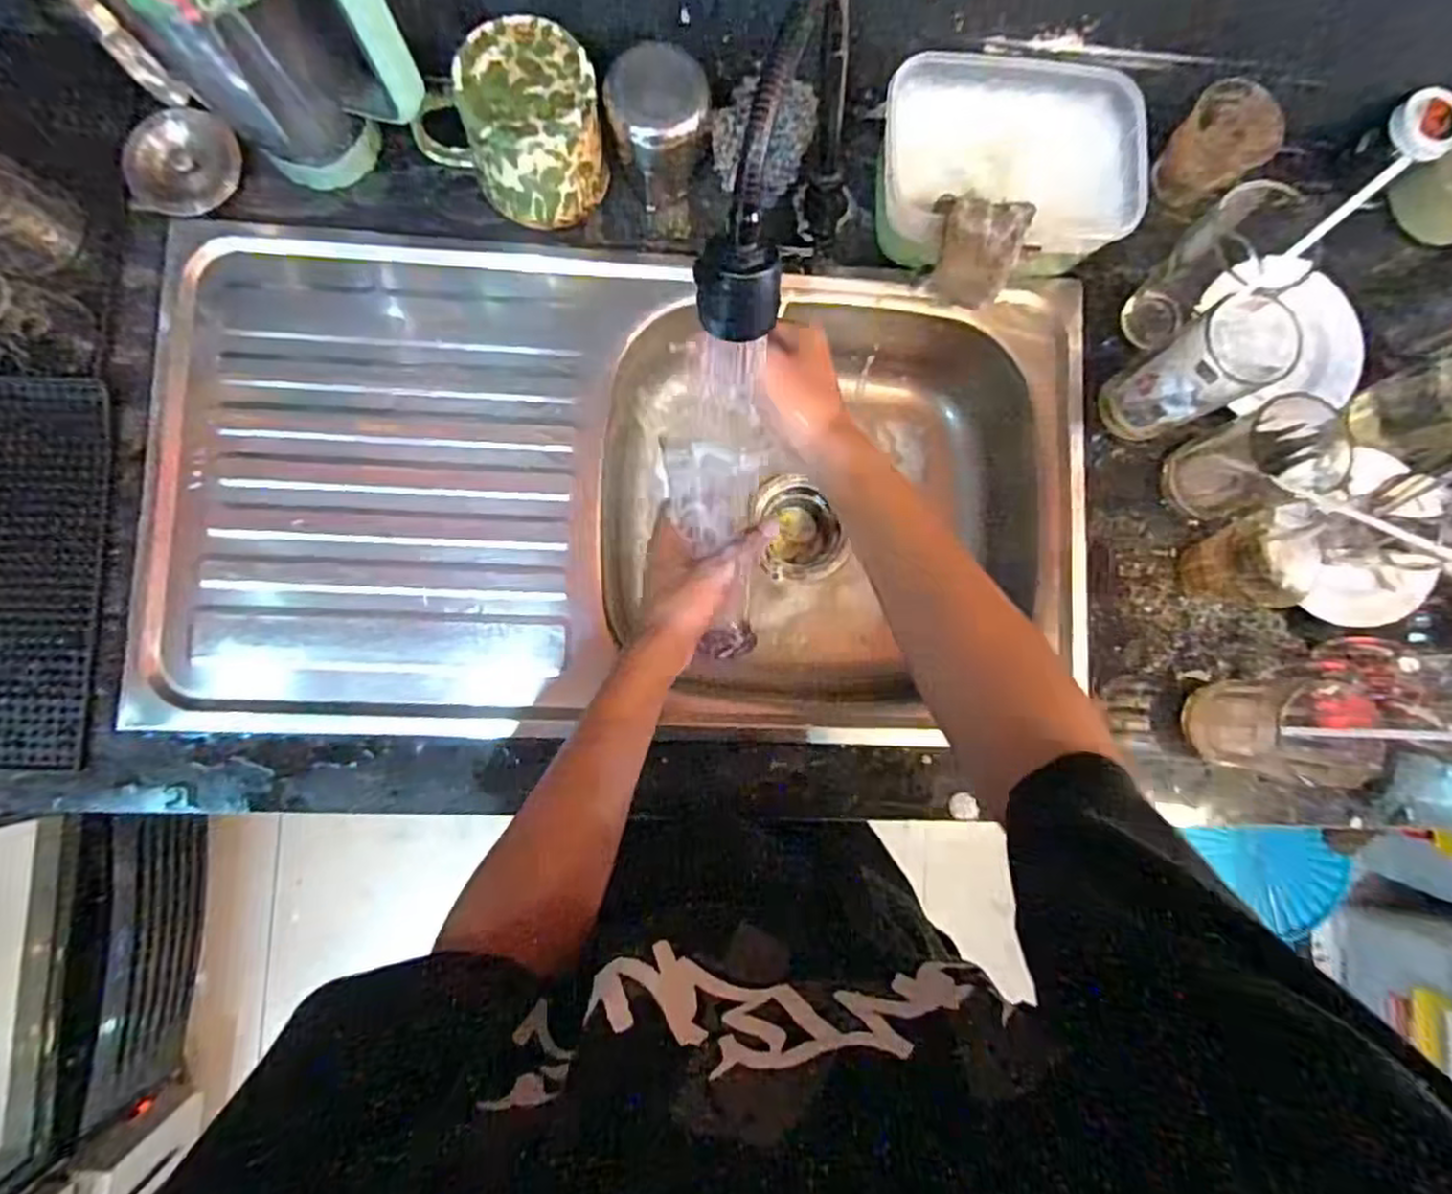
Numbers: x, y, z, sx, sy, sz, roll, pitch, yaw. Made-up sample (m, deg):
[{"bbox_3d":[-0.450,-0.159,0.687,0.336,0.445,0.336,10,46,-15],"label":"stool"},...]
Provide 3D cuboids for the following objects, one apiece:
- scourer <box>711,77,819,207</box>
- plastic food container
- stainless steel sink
[{"bbox_3d":[0.028,-0.368,0.608,0.076,0.054,0.072,1,82,-4],"label":"scourer"},{"bbox_3d":[0.220,-0.344,0.616,0.199,0.083,0.144,-4,85,-5],"label":"plastic food container"},{"bbox_3d":[-0.093,-0.105,0.709,0.769,0.220,0.457,2,85,-4],"label":"stainless steel sink"}]

